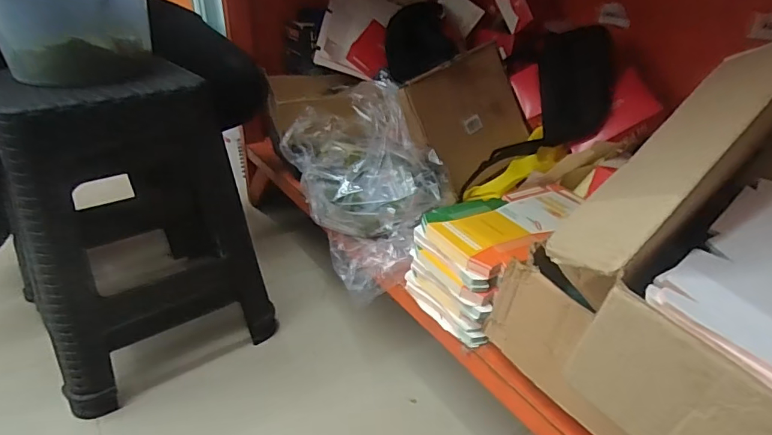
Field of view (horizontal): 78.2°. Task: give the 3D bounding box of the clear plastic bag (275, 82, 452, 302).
[{"bbox_3d":[-0.028,-0.082,0.936,0.236,0.263,0.394,-15,34,-26],"label":"clear plastic bag"}]

